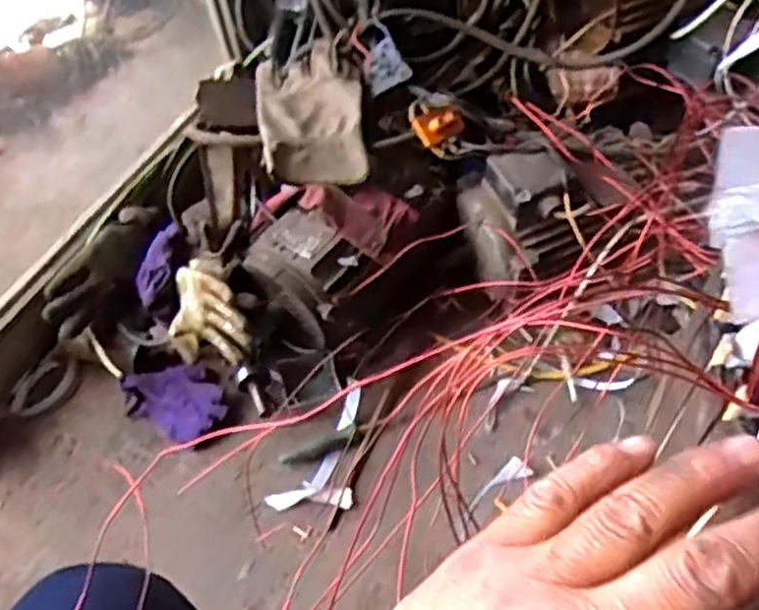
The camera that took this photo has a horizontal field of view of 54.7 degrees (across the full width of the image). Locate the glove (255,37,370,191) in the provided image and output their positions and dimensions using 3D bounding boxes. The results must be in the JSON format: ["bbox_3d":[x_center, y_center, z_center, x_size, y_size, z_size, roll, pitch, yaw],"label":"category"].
[{"bbox_3d":[-0.087,-0.242,0.914,0.127,0.039,0.227,-8,56,-1],"label":"glove"}]

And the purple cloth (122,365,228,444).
[{"bbox_3d":[-0.259,0.119,0.937,0.121,0.033,0.091,23,61,19],"label":"purple cloth"}]

